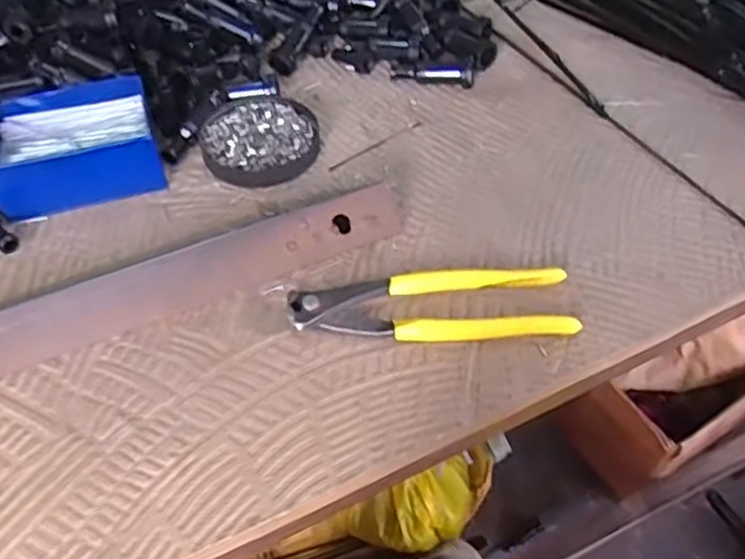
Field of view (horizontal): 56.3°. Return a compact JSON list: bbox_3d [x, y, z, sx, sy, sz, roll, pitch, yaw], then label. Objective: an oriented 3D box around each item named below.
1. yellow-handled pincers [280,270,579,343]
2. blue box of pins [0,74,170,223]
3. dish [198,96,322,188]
[{"bbox_3d":[0.035,0.015,0.412,0.163,0.012,0.047,-3,51,-2],"label":"yellow-handled pincers"},{"bbox_3d":[-0.208,-0.094,0.487,0.110,0.046,0.080,-14,53,-10],"label":"blue box of pins"},{"bbox_3d":[-0.082,-0.103,0.512,0.084,0.012,0.083,0,51,0],"label":"dish"}]

